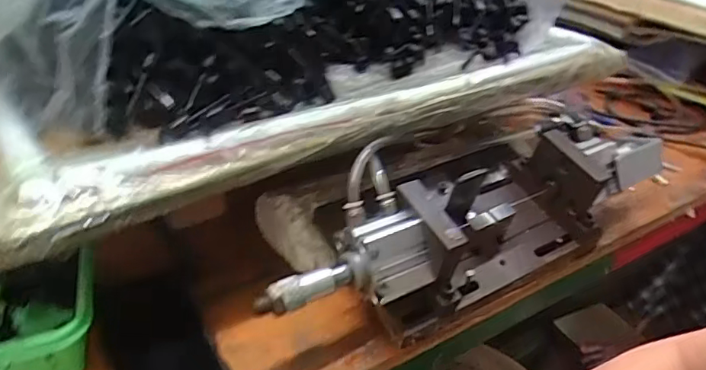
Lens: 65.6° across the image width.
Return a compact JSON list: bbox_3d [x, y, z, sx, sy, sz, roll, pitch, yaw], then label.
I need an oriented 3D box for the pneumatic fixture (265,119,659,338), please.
[{"bbox_3d":[0.107,0.018,0.511,0.430,0.093,0.137,-19,35,-28],"label":"pneumatic fixture"}]

